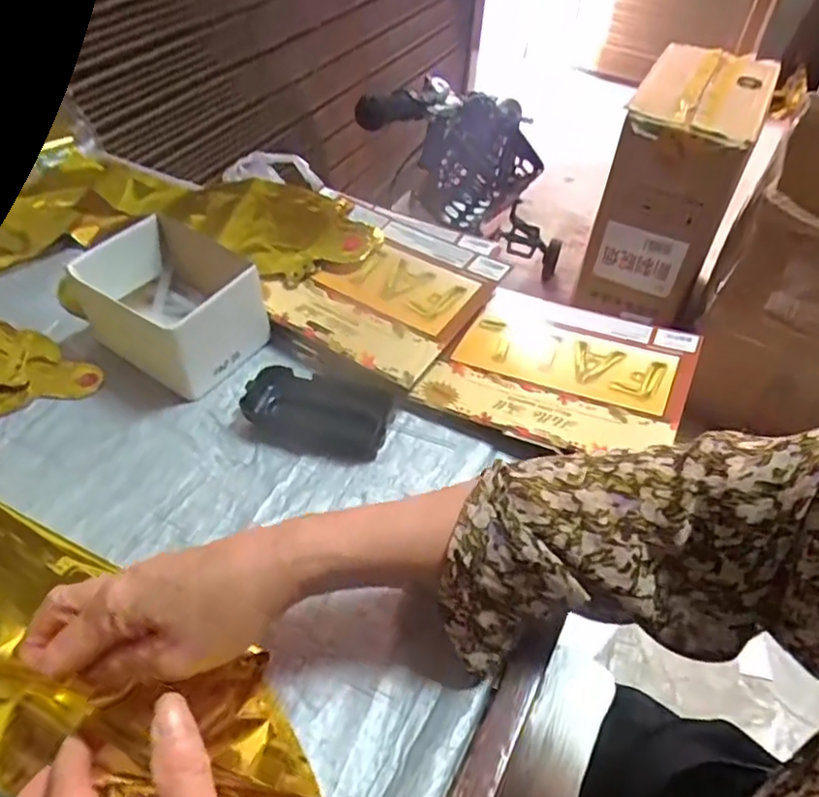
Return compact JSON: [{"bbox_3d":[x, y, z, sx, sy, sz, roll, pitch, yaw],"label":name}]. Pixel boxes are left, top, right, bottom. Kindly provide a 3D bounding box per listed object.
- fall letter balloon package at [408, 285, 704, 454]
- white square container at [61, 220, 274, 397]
[{"bbox_3d":[0.121,-0.025,0.518,0.182,0.017,0.158,23,49,16],"label":"fall letter balloon package"},{"bbox_3d":[-0.188,-0.074,0.524,0.124,0.076,0.101,25,51,20],"label":"white square container"}]

